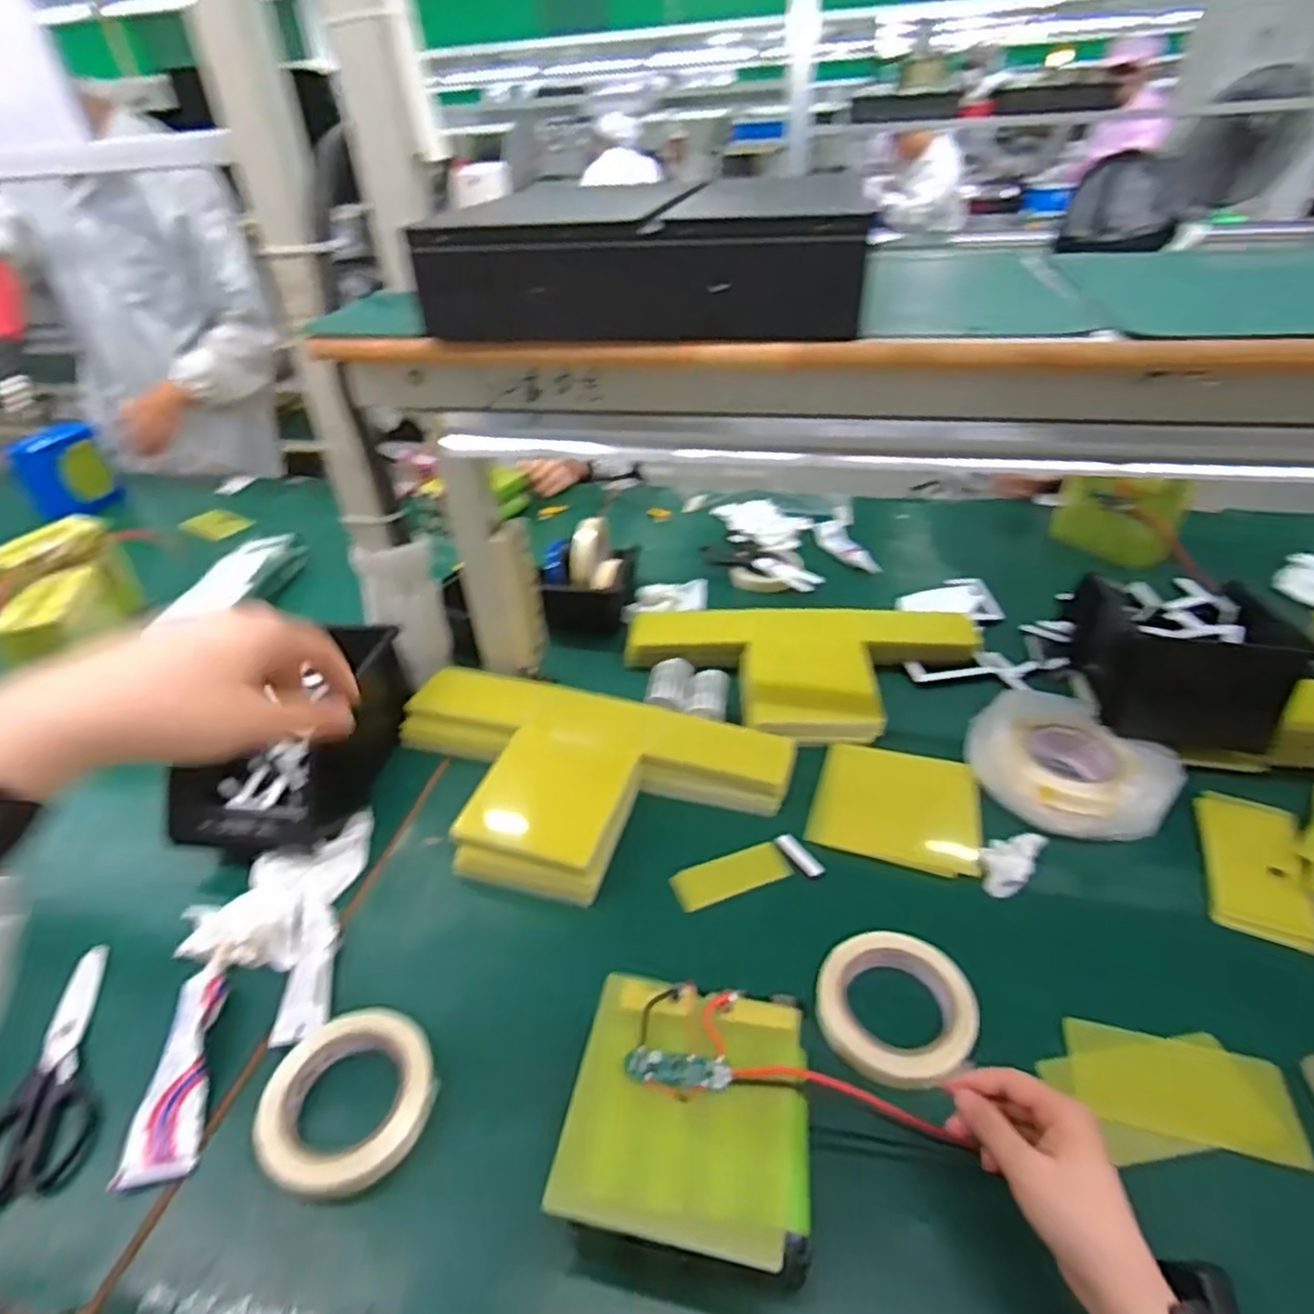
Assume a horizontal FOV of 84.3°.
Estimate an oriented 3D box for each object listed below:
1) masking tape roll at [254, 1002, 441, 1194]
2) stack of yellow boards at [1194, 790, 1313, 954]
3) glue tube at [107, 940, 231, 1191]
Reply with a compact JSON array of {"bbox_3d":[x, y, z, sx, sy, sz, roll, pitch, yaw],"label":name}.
[{"bbox_3d":[-0.219,0.311,0.515,0.112,0.022,0.116,-3,37,2],"label":"masking tape roll"},{"bbox_3d":[0.539,0.187,0.653,0.074,0.021,0.150,13,40,22],"label":"stack of yellow boards"},{"bbox_3d":[-0.353,0.293,0.544,0.046,0.025,0.169,-10,37,-8],"label":"glue tube"}]

